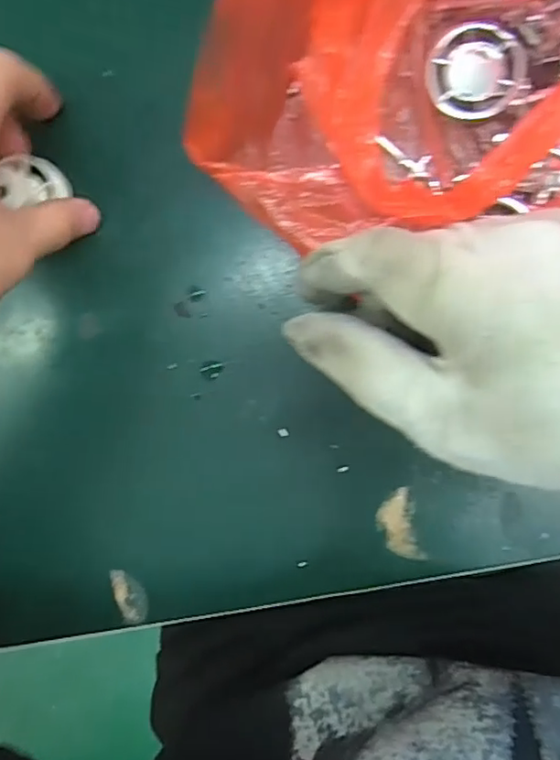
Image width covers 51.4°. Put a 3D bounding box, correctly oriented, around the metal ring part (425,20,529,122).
[{"bbox_3d":[0.082,-0.129,0.245,0.038,0.010,0.037,-1,97,8],"label":"metal ring part"}]

